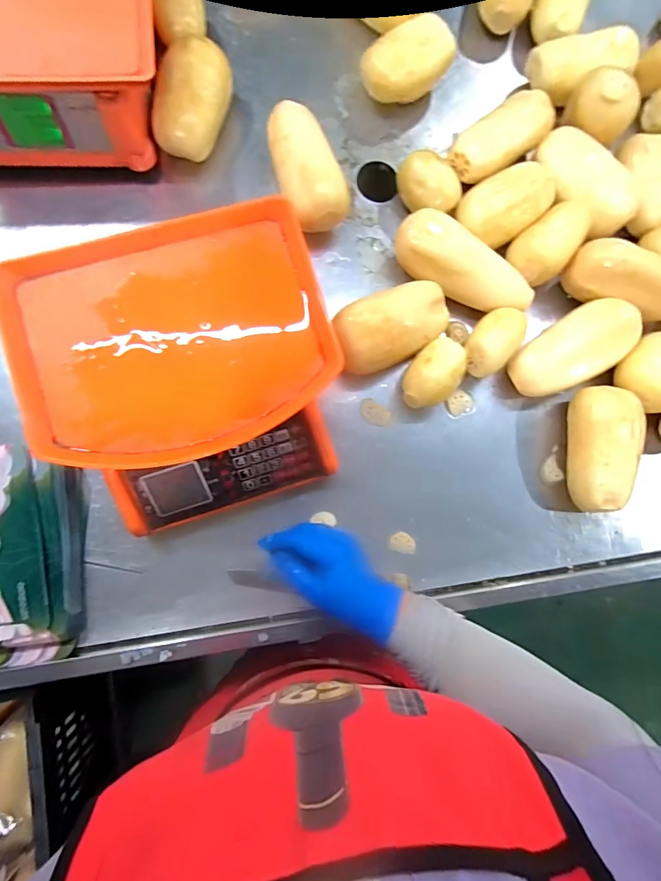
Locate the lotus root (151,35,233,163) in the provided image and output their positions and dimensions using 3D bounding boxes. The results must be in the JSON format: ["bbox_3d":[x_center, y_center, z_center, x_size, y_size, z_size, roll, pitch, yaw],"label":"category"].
[{"bbox_3d":[-0.168,-0.402,0.516,0.073,0.070,0.119,18,83,-2],"label":"lotus root"}]

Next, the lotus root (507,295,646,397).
[{"bbox_3d":[0.299,-0.113,0.528,0.167,0.064,0.081,-28,87,-7],"label":"lotus root"}]

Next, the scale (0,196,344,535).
[{"bbox_3d":[-0.140,-0.067,0.440,0.282,0.098,0.275,-18,85,-6],"label":"scale"}]

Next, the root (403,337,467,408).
[{"bbox_3d":[0.121,-0.078,0.512,0.061,0.055,0.087,38,82,0],"label":"root"}]

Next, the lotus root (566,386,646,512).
[{"bbox_3d":[0.323,0.012,0.514,0.066,0.062,0.140,4,83,-4],"label":"lotus root"}]

